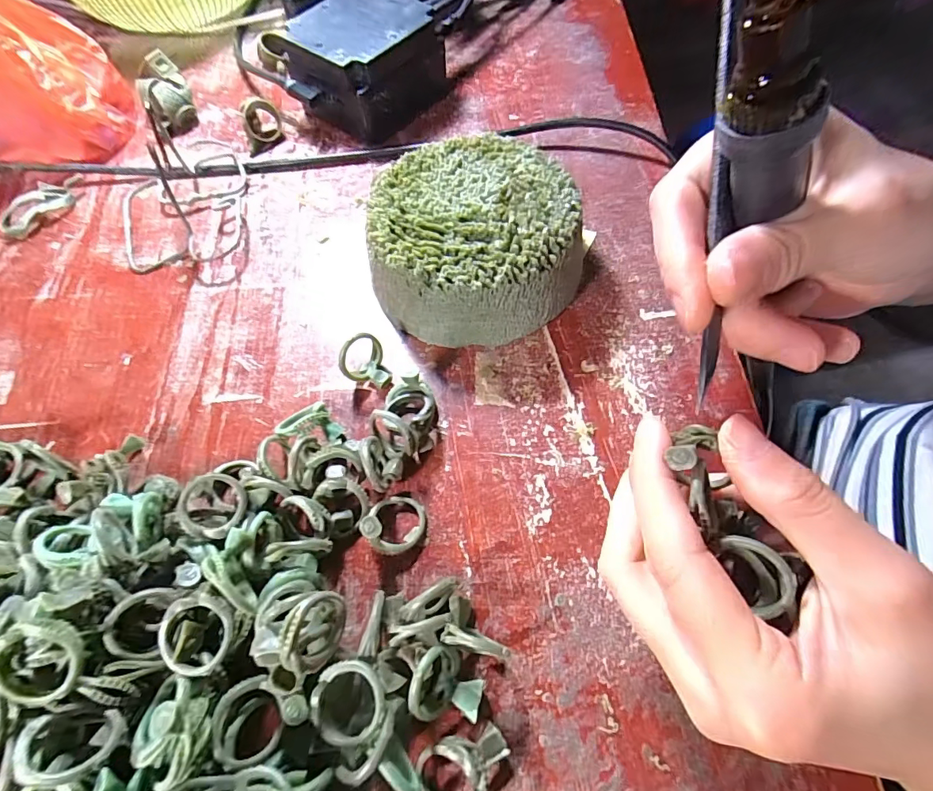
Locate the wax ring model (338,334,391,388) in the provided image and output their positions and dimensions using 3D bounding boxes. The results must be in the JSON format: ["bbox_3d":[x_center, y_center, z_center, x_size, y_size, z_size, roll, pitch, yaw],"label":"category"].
[{"bbox_3d":[-0.049,-0.015,0.222,0.021,0.015,0.024,-19,63,-7],"label":"wax ring model"}]

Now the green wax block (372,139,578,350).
[{"bbox_3d":[0.006,-0.077,0.233,0.100,0.045,0.099,-1,63,3],"label":"green wax block"}]

